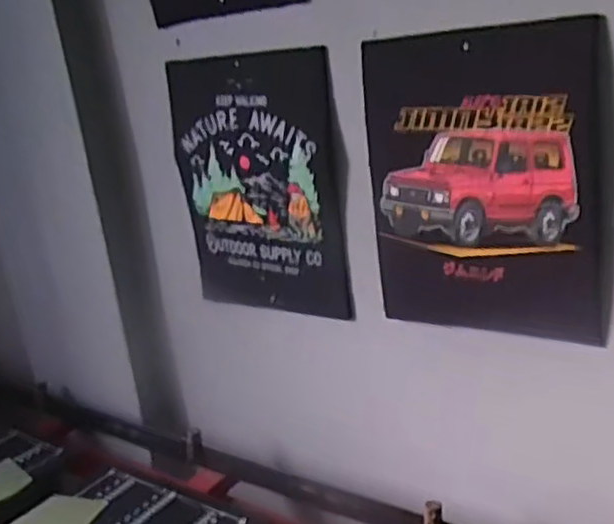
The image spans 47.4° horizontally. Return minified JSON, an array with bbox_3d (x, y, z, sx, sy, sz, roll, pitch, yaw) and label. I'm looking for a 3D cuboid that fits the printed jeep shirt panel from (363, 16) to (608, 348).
[{"bbox_3d":[0.224,-0.093,0.895,0.296,0.382,0.023,4,21,34],"label":"printed jeep shirt panel"}]

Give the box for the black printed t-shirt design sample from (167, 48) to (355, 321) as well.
[{"bbox_3d":[-0.083,-0.117,1.126,0.313,0.405,0.034,6,21,37],"label":"black printed t-shirt design sample"}]

